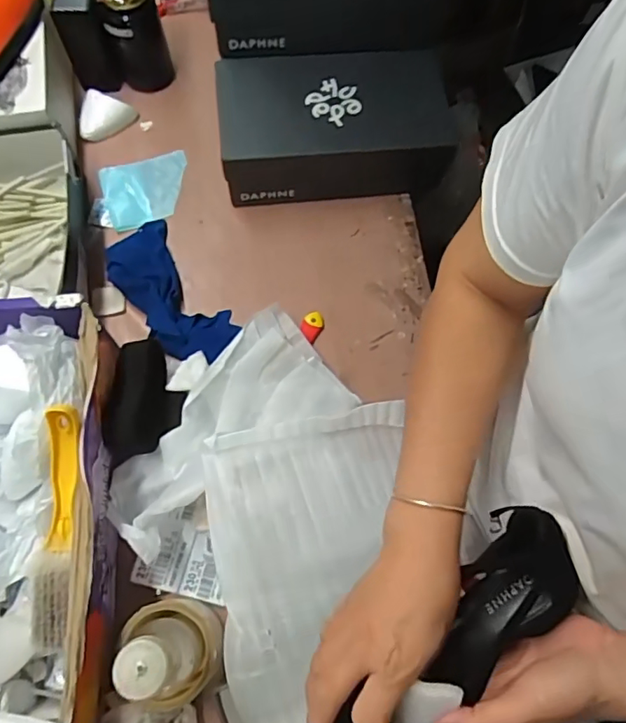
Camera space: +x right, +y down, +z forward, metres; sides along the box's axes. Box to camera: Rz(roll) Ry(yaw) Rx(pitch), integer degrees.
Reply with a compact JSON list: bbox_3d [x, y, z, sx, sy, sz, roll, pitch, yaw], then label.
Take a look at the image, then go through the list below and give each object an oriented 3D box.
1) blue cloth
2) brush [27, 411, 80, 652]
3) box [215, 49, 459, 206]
[{"bbox_3d":[-0.182,-0.087,0.689,0.099,0.031,0.225,-35,74,-14],"label":"blue cloth"},{"bbox_3d":[-0.236,0.154,0.487,0.040,0.035,0.227,5,91,-1],"label":"brush"},{"bbox_3d":[0.026,-0.314,0.742,0.295,0.104,0.179,-6,70,-5],"label":"box"}]

